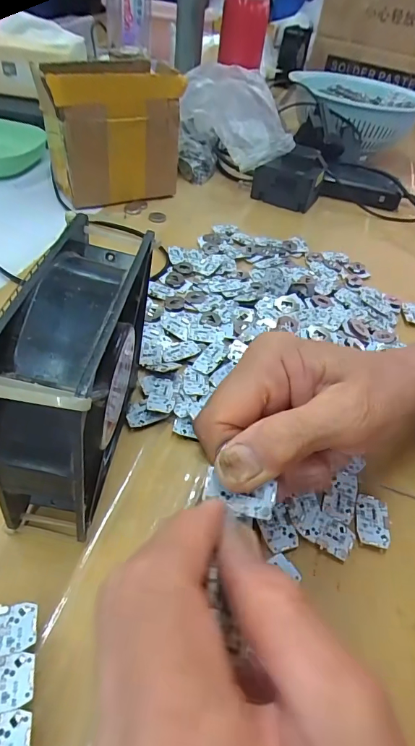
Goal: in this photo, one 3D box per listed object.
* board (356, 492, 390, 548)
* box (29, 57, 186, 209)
[{"bbox_3d":[0.093,0.084,0.236,0.018,0.005,0.030,13,46,7],"label":"board"},{"bbox_3d":[-0.104,-0.259,0.453,0.134,0.127,0.083,-17,50,-22],"label":"box"}]

